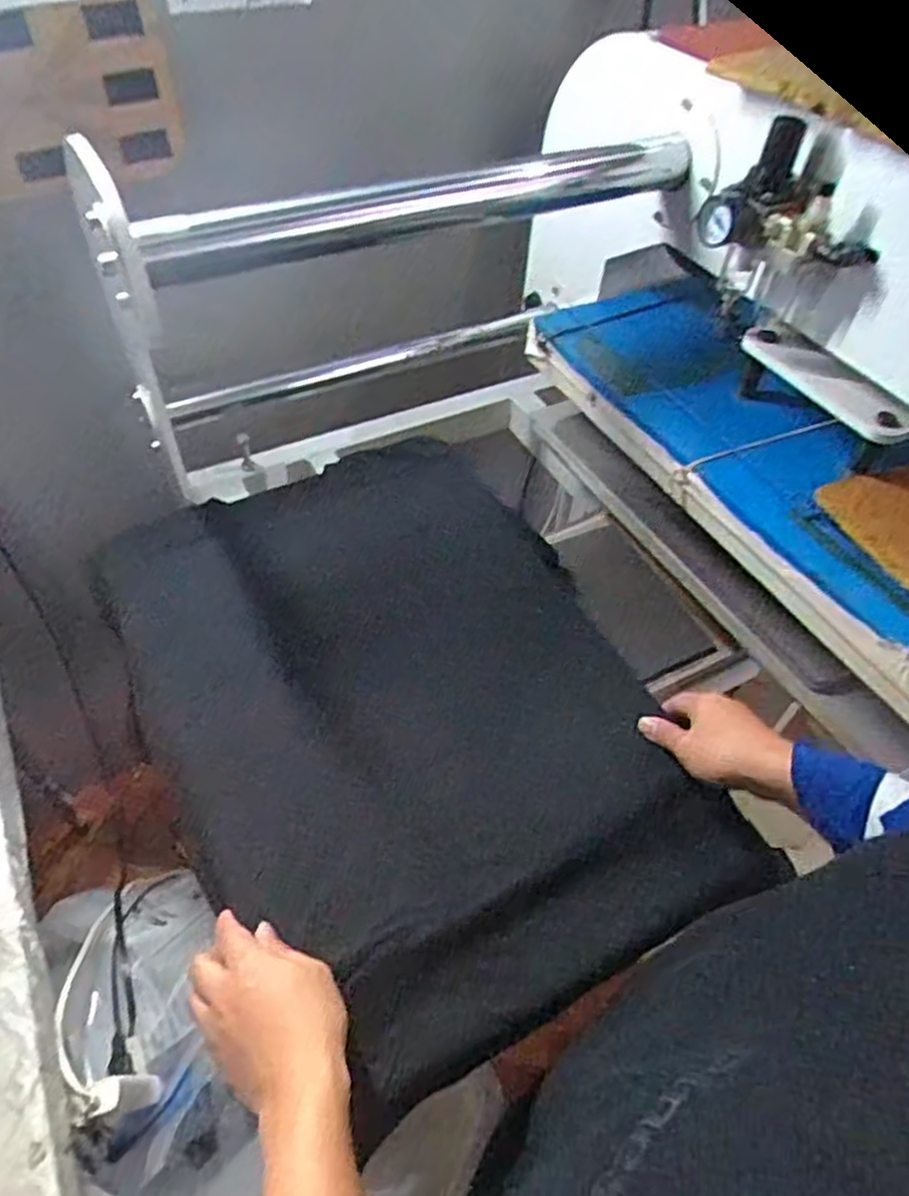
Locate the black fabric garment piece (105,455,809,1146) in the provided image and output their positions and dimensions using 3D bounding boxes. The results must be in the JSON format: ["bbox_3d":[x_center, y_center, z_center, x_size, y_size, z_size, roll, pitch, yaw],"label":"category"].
[{"bbox_3d":[-0.041,0.088,0.732,0.458,0.077,0.612,-22,54,-21],"label":"black fabric garment piece"}]

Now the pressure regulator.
[{"bbox_3d":[0.274,-0.317,0.596,0.142,0.089,0.059,38,57,25],"label":"pressure regulator"}]

